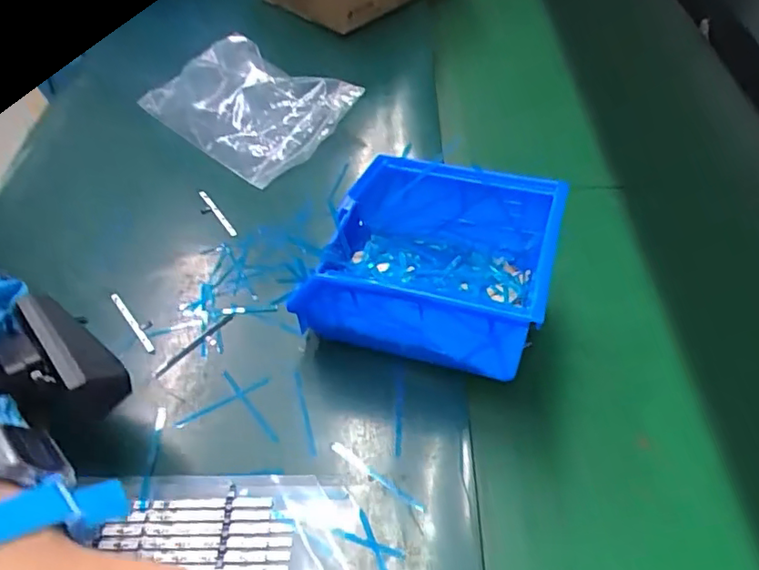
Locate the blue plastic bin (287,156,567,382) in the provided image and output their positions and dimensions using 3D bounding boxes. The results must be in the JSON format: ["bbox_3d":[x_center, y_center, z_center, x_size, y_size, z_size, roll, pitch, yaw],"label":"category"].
[{"bbox_3d":[0.028,-0.009,0.356,0.130,0.082,0.103,15,50,13],"label":"blue plastic bin"}]

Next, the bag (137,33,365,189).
[{"bbox_3d":[-0.122,-0.162,0.527,0.185,0.040,0.117,31,56,25],"label":"bag"}]

